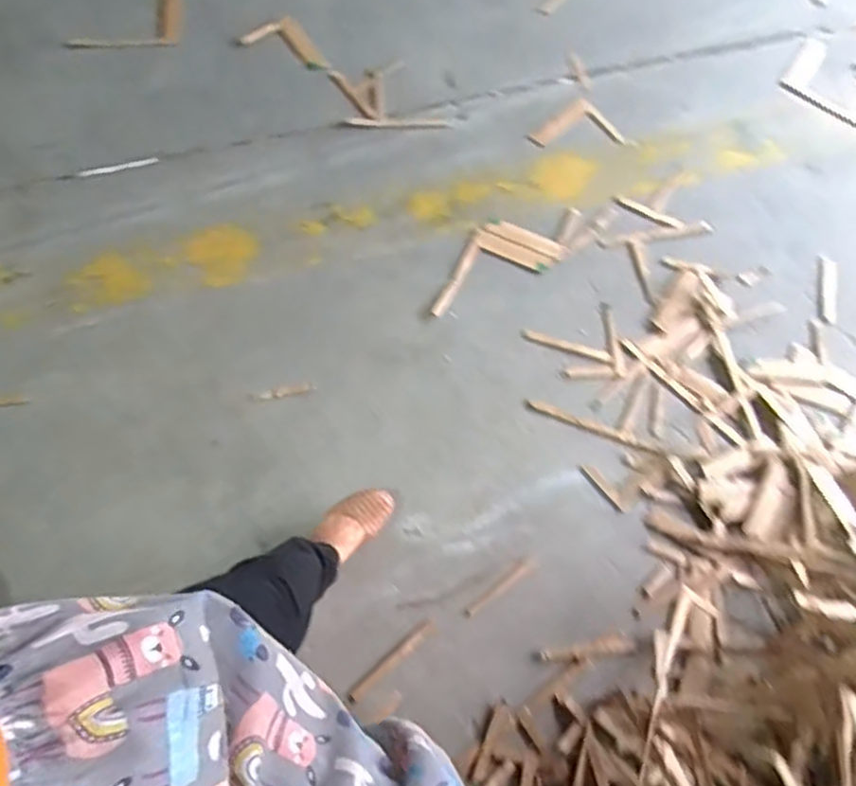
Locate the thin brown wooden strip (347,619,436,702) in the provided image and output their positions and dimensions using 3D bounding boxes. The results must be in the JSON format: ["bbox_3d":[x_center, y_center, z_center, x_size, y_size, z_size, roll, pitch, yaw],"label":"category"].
[{"bbox_3d":[-0.060,0.467,1.194,0.179,0.012,0.024,-40,72,-5],"label":"thin brown wooden strip"}]

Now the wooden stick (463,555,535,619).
[{"bbox_3d":[0.131,0.353,1.234,0.155,0.018,0.025,-38,77,-13],"label":"wooden stick"}]

